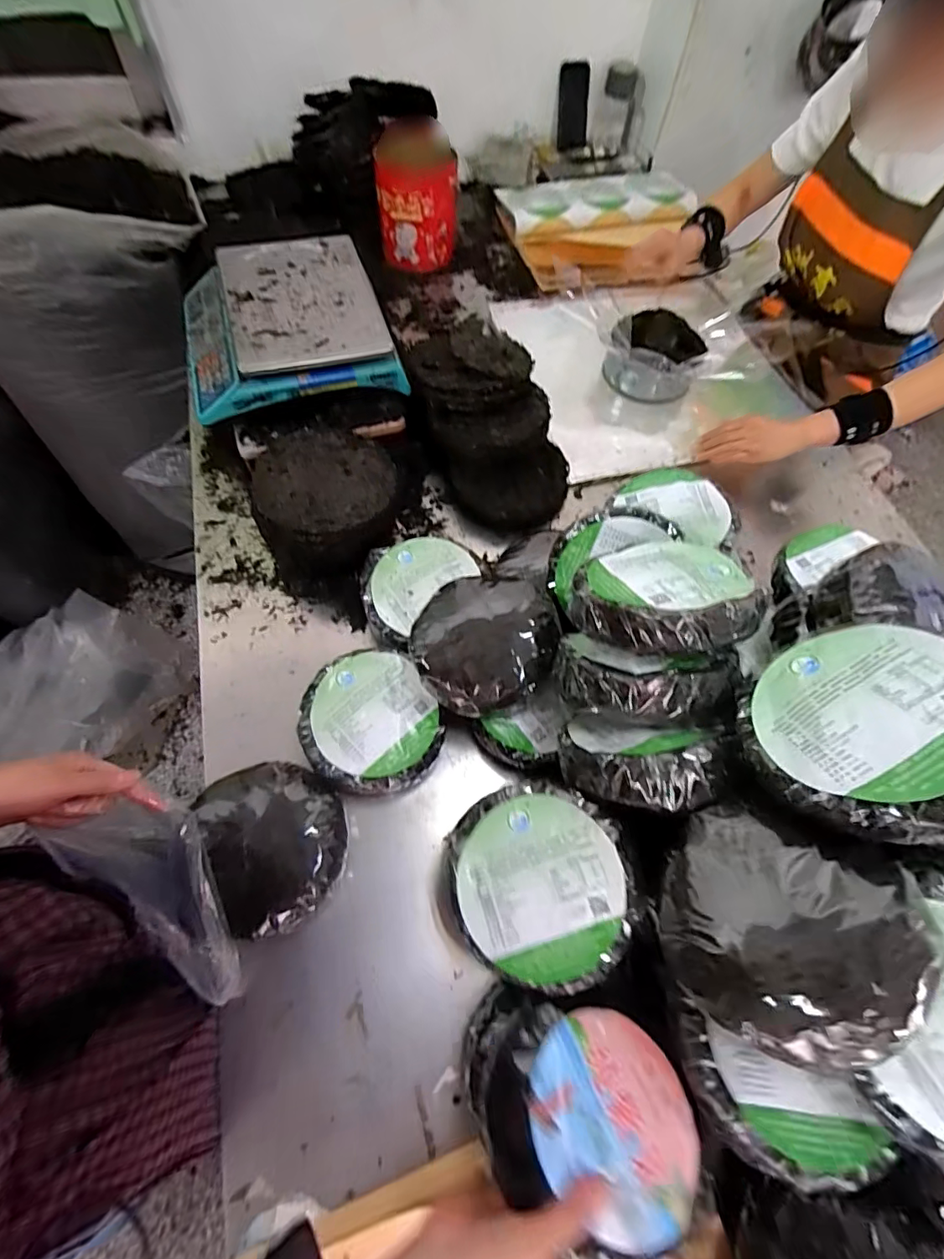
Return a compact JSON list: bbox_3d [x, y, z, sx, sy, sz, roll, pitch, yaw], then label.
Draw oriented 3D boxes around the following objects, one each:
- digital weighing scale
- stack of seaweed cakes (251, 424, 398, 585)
[{"bbox_3d":[-0.324,-0.519,0.875,0.329,0.081,0.349,-17,65,-12],"label":"digital weighing scale"},{"bbox_3d":[-0.212,-0.184,0.783,0.185,0.118,0.199,-3,63,-5],"label":"stack of seaweed cakes"}]

